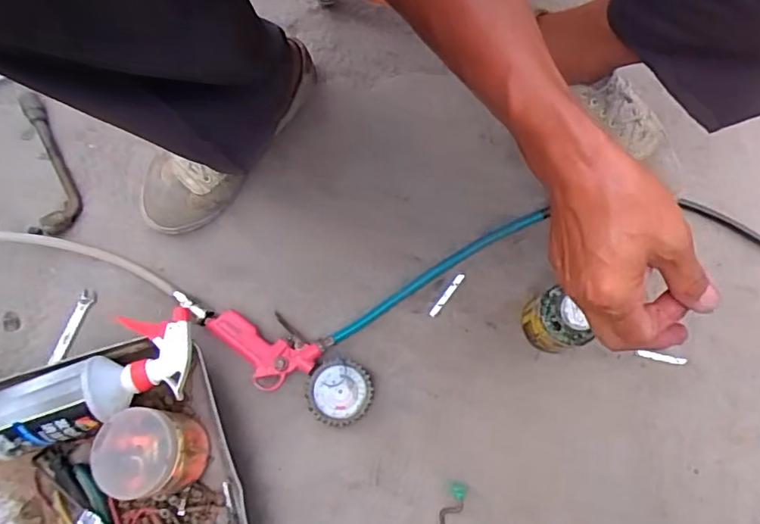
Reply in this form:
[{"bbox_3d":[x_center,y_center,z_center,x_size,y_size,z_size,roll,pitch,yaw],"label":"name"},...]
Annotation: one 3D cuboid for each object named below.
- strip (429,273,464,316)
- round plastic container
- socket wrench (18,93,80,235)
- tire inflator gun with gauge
[{"bbox_3d":[0.078,0.039,0.666,0.008,0.004,0.061,37,80,9],"label":"strip"},{"bbox_3d":[-0.233,0.194,0.584,0.085,0.081,0.089,0,77,1],"label":"round plastic container"},{"bbox_3d":[-0.402,-0.124,0.693,0.042,0.023,0.177,-17,77,-3],"label":"socket wrench"},{"bbox_3d":[-0.123,0.099,0.636,0.252,0.035,0.078,25,79,7],"label":"tire inflator gun with gauge"}]

